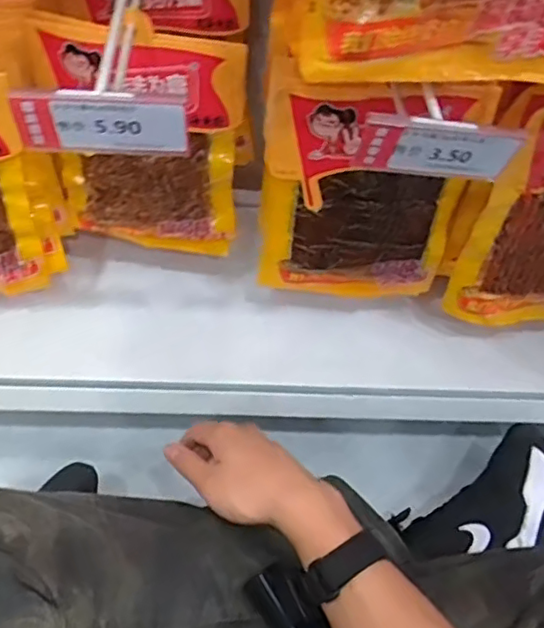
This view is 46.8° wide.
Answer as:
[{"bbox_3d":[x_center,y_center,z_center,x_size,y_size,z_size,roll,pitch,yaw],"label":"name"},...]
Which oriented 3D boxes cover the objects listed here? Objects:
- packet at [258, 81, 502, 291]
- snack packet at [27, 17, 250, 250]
[{"bbox_3d":[0.084,-0.104,0.568,0.173,0.224,0.033,0,50,-7],"label":"packet"},{"bbox_3d":[-0.113,-0.148,0.565,0.166,0.216,0.037,12,53,4],"label":"snack packet"}]

